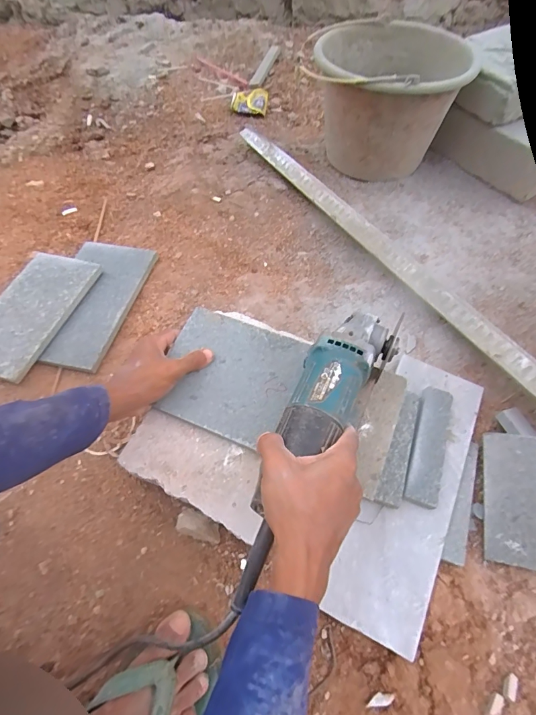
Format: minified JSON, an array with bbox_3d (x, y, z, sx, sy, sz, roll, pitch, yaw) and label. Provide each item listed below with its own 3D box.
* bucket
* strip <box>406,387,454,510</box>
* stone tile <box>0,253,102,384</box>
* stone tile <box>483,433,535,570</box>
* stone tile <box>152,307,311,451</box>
[{"bbox_3d":[0.221,-0.485,0.742,0.260,0.198,0.255,-1,65,2],"label":"bucket"},{"bbox_3d":[0.204,0.107,0.481,0.037,0.011,0.155,17,67,10],"label":"strip"},{"bbox_3d":[-0.400,-0.079,0.636,0.152,0.013,0.241,10,60,16],"label":"stone tile"},{"bbox_3d":[0.295,0.167,0.453,0.066,0.006,0.147,1,72,28],"label":"stone tile"},{"bbox_3d":[-0.051,0.020,0.482,0.168,0.014,0.151,20,61,13],"label":"stone tile"}]

